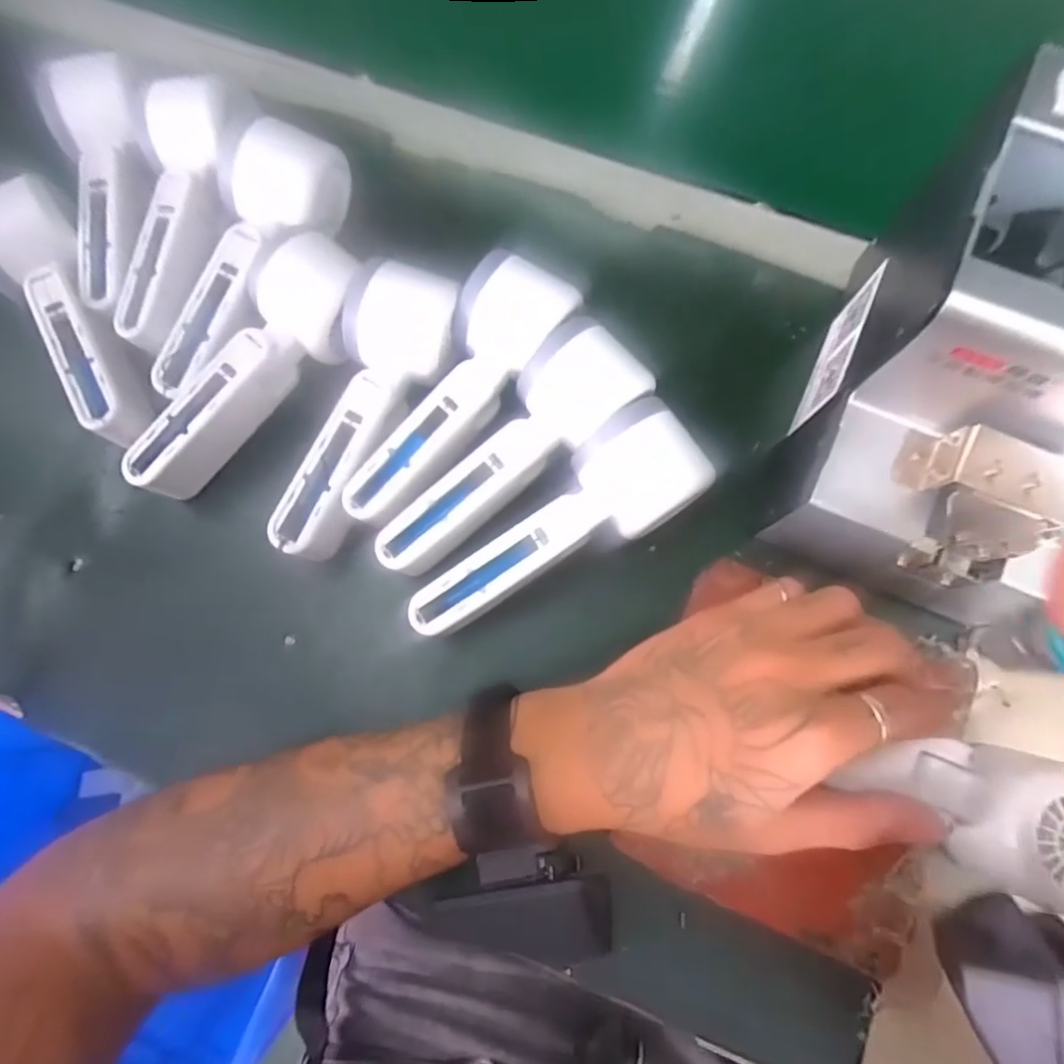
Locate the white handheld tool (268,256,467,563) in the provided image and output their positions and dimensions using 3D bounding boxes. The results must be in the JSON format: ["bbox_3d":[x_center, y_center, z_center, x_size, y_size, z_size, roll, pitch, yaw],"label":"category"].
[{"bbox_3d":[-0.087,-0.062,0.324,0.054,0.050,0.160,23,79,7],"label":"white handheld tool"}]

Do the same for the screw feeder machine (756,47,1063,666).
[{"bbox_3d":[0.206,-0.061,0.270,0.122,0.142,0.170,24,79,7],"label":"screw feeder machine"}]

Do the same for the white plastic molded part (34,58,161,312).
[{"bbox_3d":[-0.239,-0.196,0.335,0.045,0.024,0.147,-8,77,0],"label":"white plastic molded part"}]

